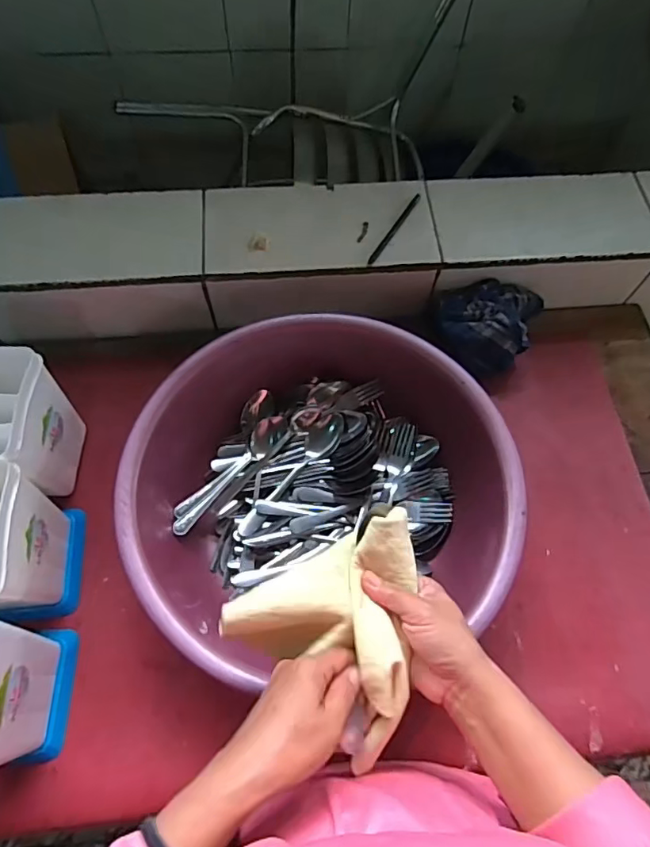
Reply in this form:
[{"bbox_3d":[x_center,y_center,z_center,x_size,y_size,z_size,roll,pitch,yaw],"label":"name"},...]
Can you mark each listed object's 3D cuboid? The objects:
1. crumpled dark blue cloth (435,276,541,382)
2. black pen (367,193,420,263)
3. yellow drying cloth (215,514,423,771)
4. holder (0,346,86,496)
[{"bbox_3d":[0.208,-0.130,0.697,0.128,0.076,0.124,18,67,7],"label":"crumpled dark blue cloth"},{"bbox_3d":[0.090,-0.254,0.686,0.010,0.012,0.127,30,69,12],"label":"black pen"},{"bbox_3d":[0.024,0.161,0.388,0.150,0.057,0.142,-27,69,-12],"label":"yellow drying cloth"},{"bbox_3d":[-0.340,-0.003,0.586,0.089,0.147,0.143,0,65,-2],"label":"holder"}]

